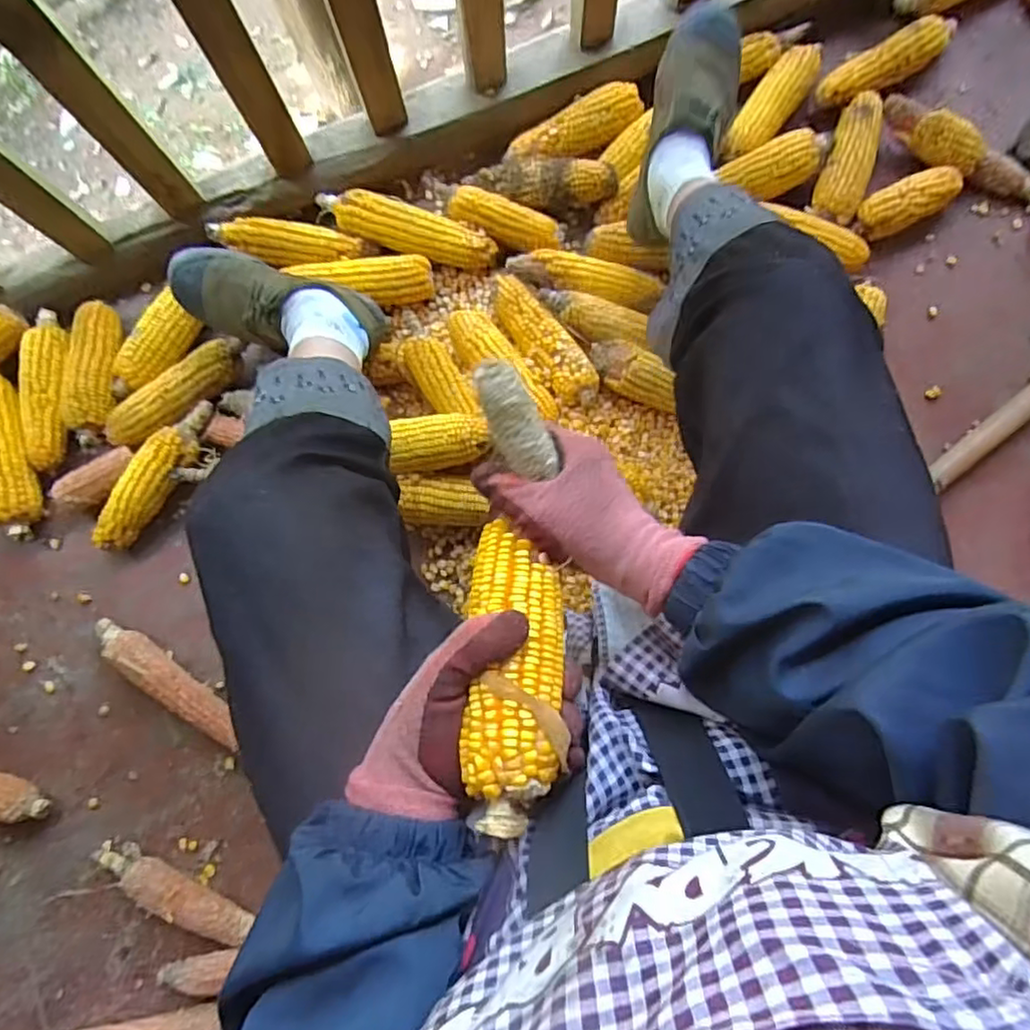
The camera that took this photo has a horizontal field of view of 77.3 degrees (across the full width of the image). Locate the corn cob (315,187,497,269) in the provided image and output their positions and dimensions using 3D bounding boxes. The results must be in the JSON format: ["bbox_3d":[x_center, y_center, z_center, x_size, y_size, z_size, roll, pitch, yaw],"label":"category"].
[{"bbox_3d":[-0.139,-0.359,0.815,0.231,0.044,0.053,18,85,2],"label":"corn cob"}]

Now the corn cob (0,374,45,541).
[{"bbox_3d":[-0.611,-0.076,0.773,0.055,0.056,0.205,-16,84,-1],"label":"corn cob"}]

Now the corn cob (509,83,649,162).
[{"bbox_3d":[0.076,-0.500,0.830,0.177,0.046,0.048,-20,84,-2],"label":"corn cob"}]

